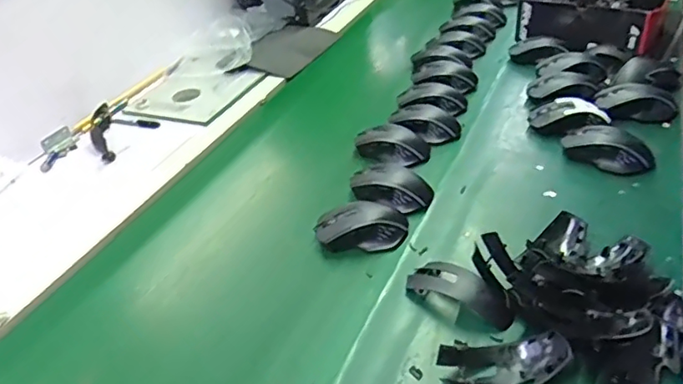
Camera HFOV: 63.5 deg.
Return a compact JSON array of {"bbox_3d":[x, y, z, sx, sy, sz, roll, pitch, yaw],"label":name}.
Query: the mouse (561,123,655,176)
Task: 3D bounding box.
[{"bbox_3d":[0.375,-0.062,0.776,0.075,0.036,0.114,-29,42,-26],"label":"mouse"}]

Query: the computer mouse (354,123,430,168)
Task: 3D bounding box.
[{"bbox_3d":[0.076,-0.076,0.851,0.111,0.041,0.076,21,45,33],"label":"computer mouse"}]

